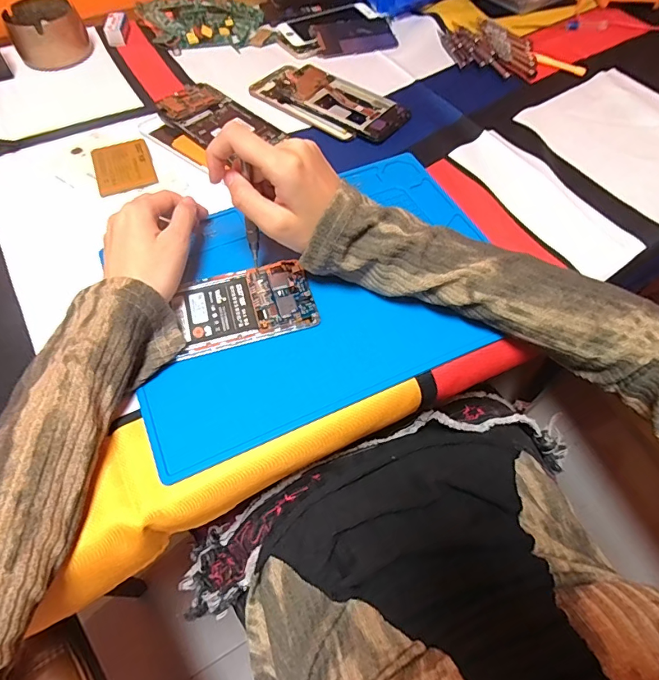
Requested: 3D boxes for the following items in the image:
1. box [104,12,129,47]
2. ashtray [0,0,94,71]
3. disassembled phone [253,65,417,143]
[{"bbox_3d":[-0.280,-0.410,0.587,0.025,0.019,0.051,-8,59,-5],"label":"box"},{"bbox_3d":[-0.349,-0.382,0.555,0.084,0.047,0.086,-26,62,-14],"label":"ashtray"},{"bbox_3d":[-0.004,-0.275,0.510,0.181,0.012,0.082,32,64,18],"label":"disassembled phone"}]

